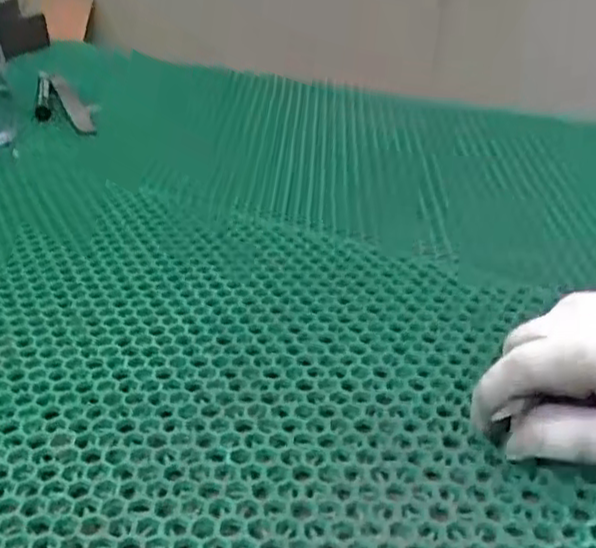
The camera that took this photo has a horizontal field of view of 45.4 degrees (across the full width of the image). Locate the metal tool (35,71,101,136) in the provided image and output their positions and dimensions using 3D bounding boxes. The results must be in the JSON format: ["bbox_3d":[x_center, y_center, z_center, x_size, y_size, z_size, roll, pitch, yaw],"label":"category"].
[{"bbox_3d":[-0.271,-0.197,0.804,0.053,0.021,0.194,-17,35,-24],"label":"metal tool"}]

